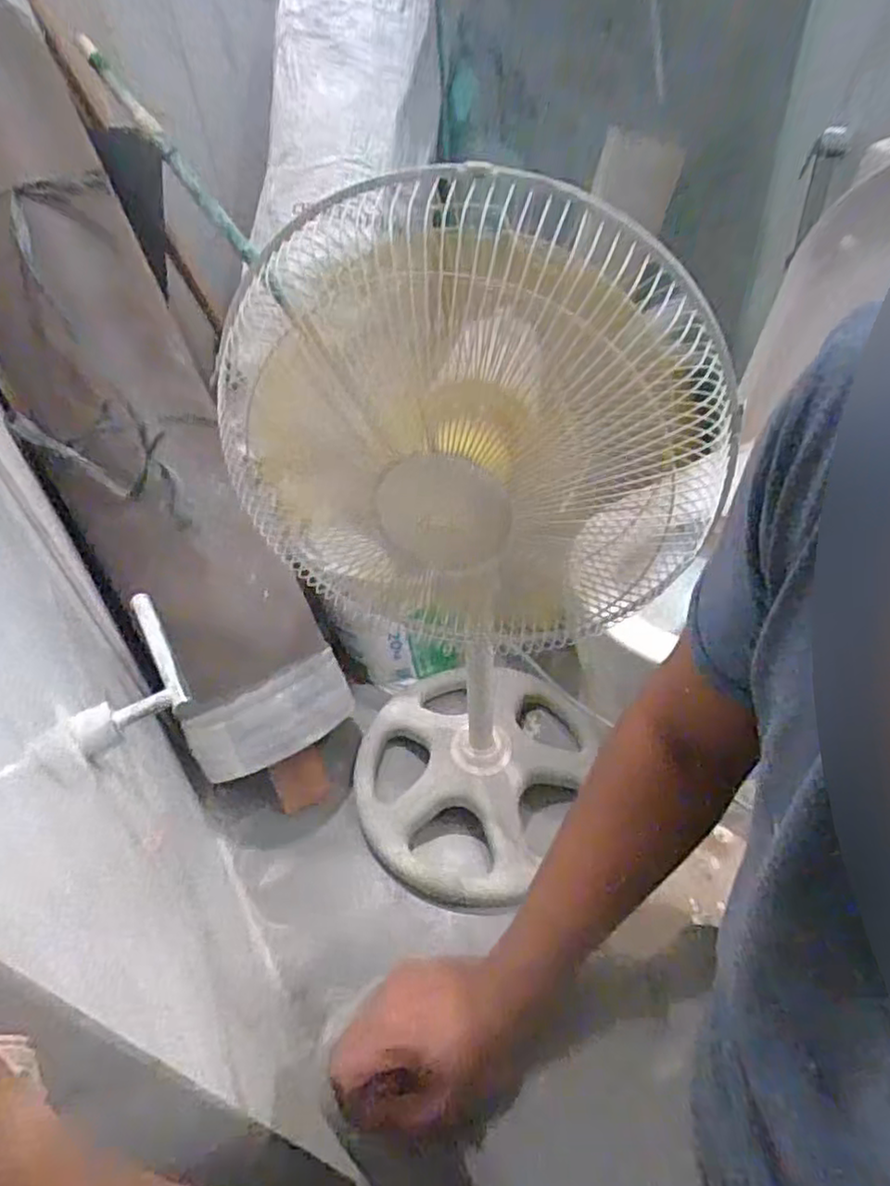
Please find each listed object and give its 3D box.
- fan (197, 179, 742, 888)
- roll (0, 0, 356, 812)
[{"bbox_3d":[0.024,0.022,0.795,0.381,0.898,0.302,-15,46,-8],"label":"fan"},{"bbox_3d":[-0.506,-0.350,0.982,0.260,1.496,0.205,-26,6,-19],"label":"roll"}]

